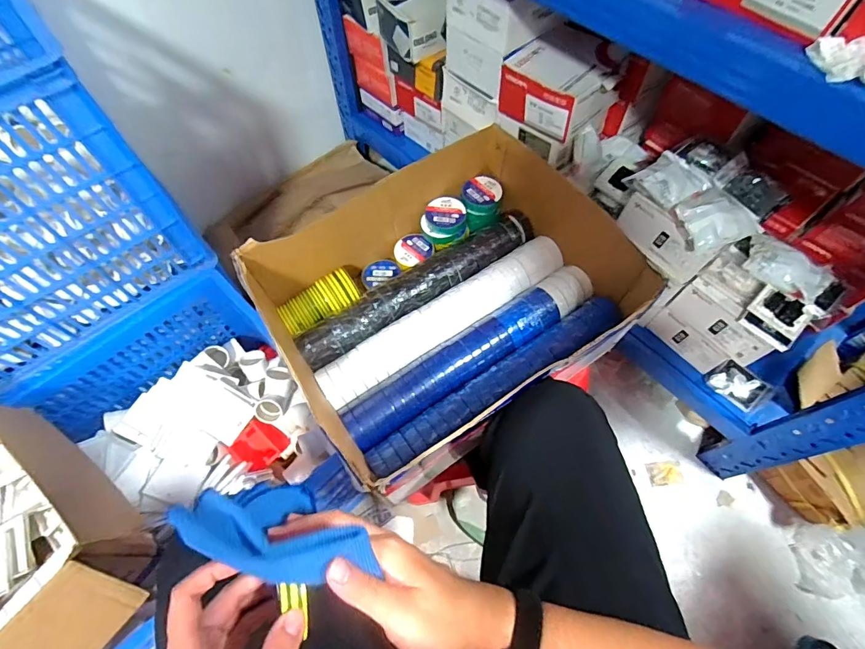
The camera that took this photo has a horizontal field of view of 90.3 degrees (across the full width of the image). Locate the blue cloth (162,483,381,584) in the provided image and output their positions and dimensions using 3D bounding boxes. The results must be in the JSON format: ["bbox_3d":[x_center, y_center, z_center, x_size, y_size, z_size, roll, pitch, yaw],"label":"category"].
[{"bbox_3d":[-0.115,0.141,0.297,0.134,0.042,0.054,4,61,16],"label":"blue cloth"}]

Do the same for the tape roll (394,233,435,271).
[{"bbox_3d":[-0.035,-0.126,0.738,0.064,0.022,0.057,-38,68,-18],"label":"tape roll"}]

